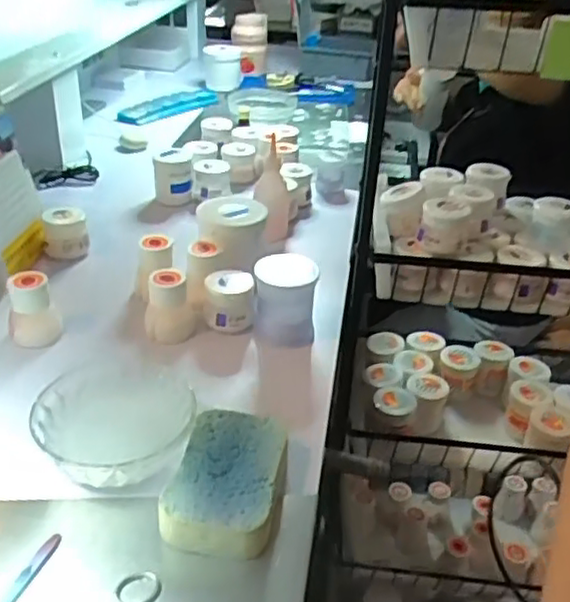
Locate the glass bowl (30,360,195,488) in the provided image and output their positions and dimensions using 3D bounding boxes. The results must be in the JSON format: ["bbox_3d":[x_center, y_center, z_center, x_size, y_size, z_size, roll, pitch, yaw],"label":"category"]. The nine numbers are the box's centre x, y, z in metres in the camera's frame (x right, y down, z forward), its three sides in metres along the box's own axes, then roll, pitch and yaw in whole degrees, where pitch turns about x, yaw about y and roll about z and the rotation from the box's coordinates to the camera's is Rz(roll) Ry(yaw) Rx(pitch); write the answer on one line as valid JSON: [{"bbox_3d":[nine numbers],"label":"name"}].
[{"bbox_3d":[-0.124,0.095,0.539,0.122,0.049,0.129,3,32,-2],"label":"glass bowl"}]

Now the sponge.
[{"bbox_3d":[-0.041,0.134,0.503,0.082,0.035,0.117,7,32,4],"label":"sponge"}]

